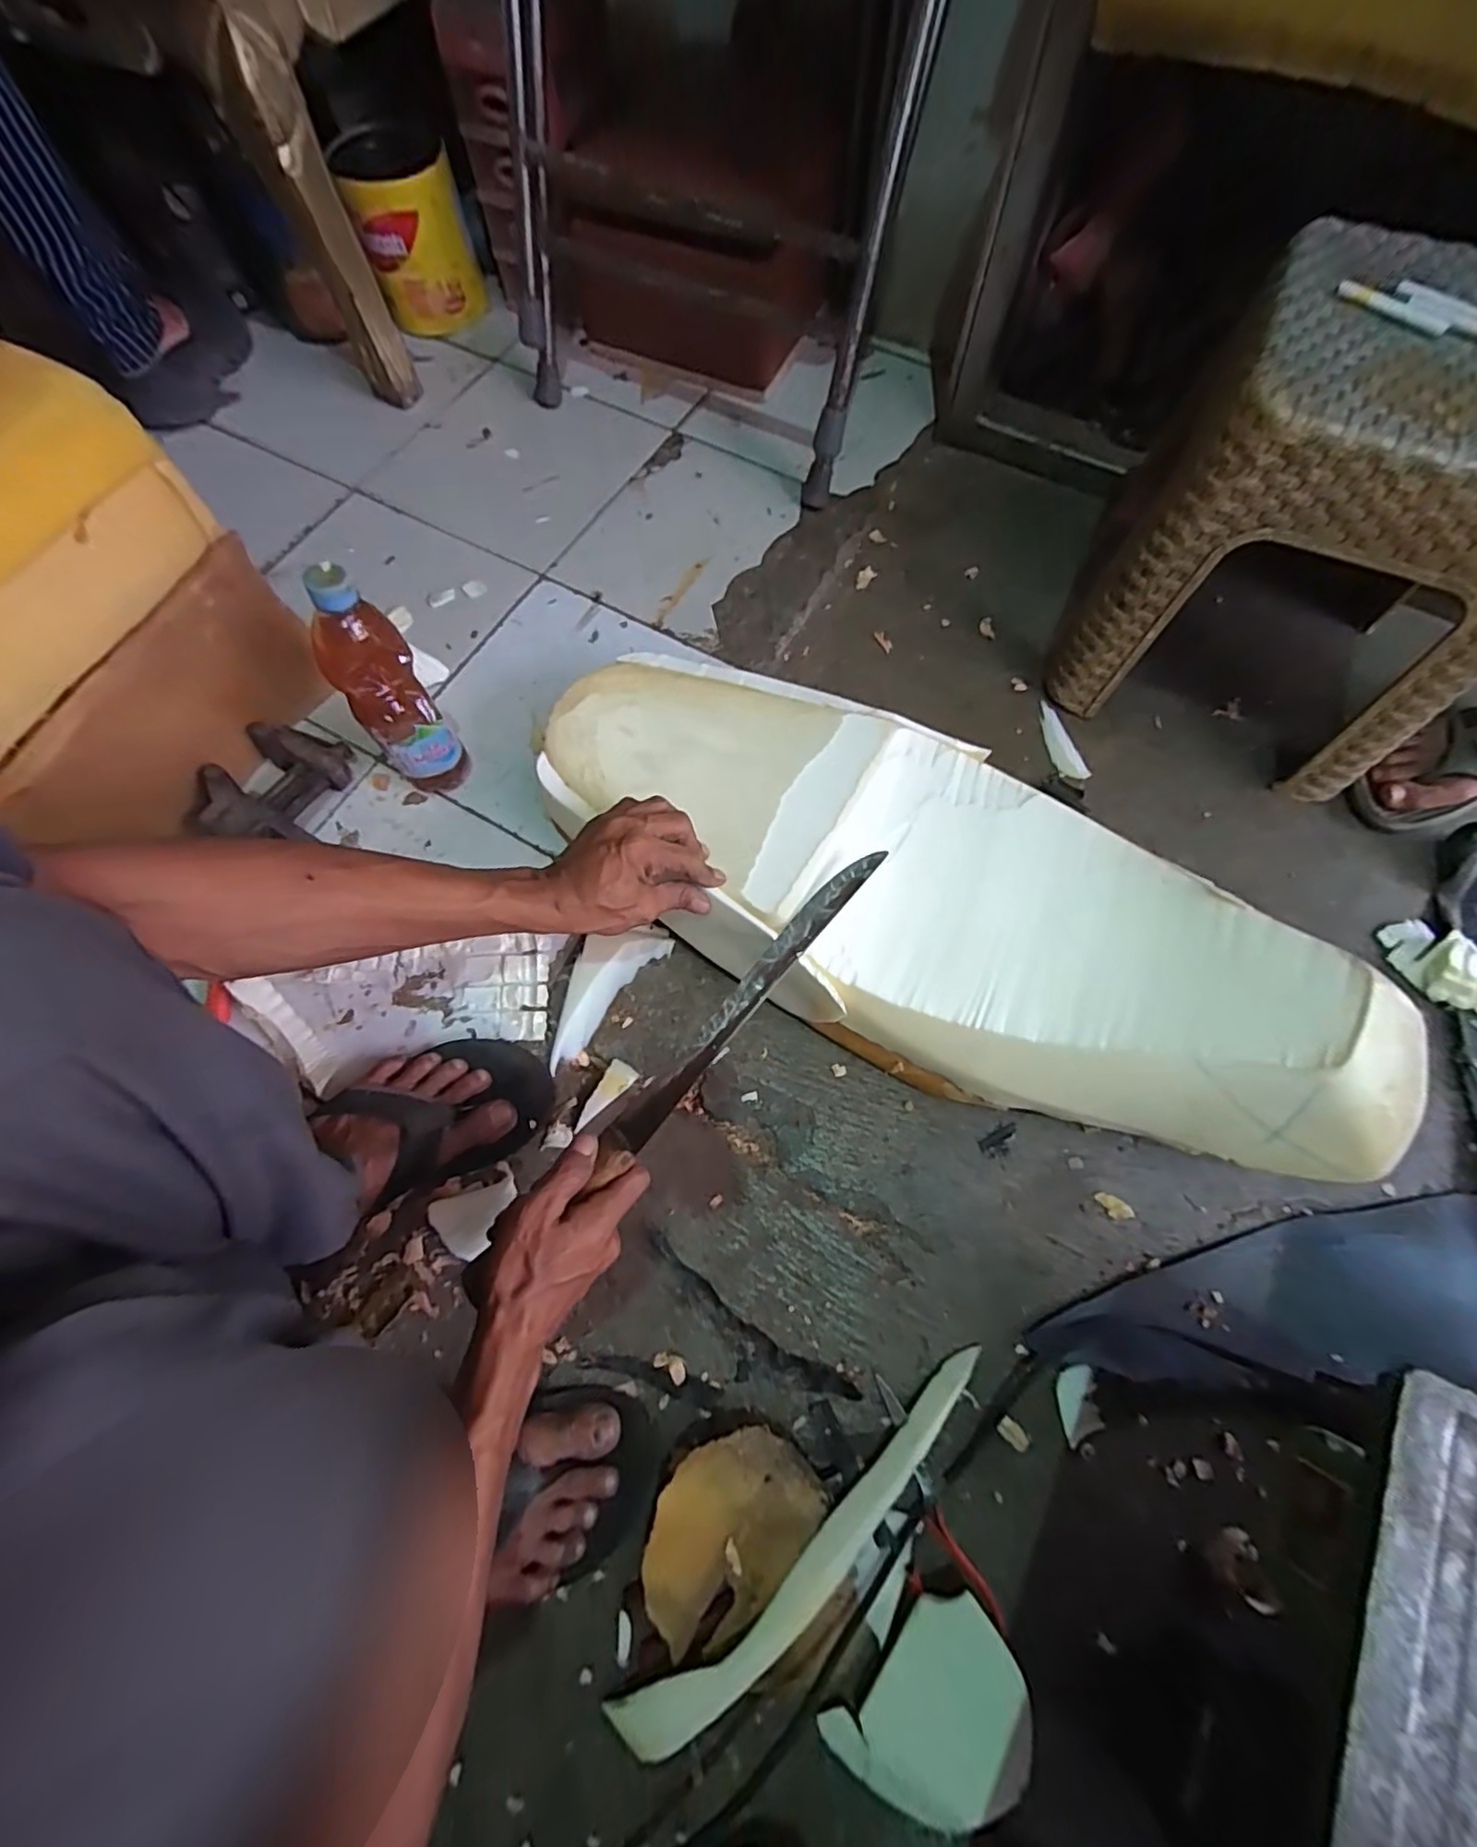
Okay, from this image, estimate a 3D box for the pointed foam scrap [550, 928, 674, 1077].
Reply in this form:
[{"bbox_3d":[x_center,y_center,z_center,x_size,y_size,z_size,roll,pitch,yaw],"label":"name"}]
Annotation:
[{"bbox_3d":[-0.138,0.059,0.613,0.067,0.011,0.155,40,76,13],"label":"pointed foam scrap"}]

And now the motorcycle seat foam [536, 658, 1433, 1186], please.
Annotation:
[{"bbox_3d":[0.147,-0.027,0.534,0.686,0.126,0.253,31,74,13],"label":"motorcycle seat foam"}]

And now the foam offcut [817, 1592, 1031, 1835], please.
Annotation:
[{"bbox_3d":[0.130,0.516,0.414,0.128,0.036,0.091,-42,76,-13],"label":"foam offcut"}]

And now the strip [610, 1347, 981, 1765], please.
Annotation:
[{"bbox_3d":[0.057,0.438,0.447,0.329,0.049,0.037,-36,75,-11],"label":"strip"}]

